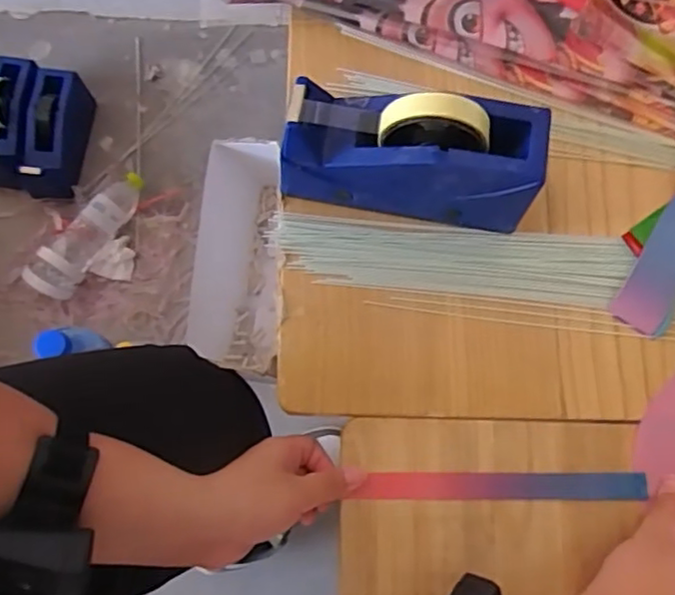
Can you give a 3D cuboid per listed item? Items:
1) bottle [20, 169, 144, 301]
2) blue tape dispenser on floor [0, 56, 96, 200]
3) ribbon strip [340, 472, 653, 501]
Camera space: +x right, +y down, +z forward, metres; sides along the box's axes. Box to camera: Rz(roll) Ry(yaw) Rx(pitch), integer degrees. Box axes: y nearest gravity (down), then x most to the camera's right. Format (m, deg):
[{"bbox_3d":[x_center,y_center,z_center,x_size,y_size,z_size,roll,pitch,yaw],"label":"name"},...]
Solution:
[{"bbox_3d":[-0.423,-0.115,1.075,0.077,0.065,0.249,32,76,8],"label":"bottle"},{"bbox_3d":[-0.527,-0.291,1.104,0.145,0.112,0.209,5,74,0],"label":"blue tape dispenser on floor"},{"bbox_3d":[0.130,0.147,0.495,0.215,0.007,0.021,0,75,1],"label":"ribbon strip"}]

